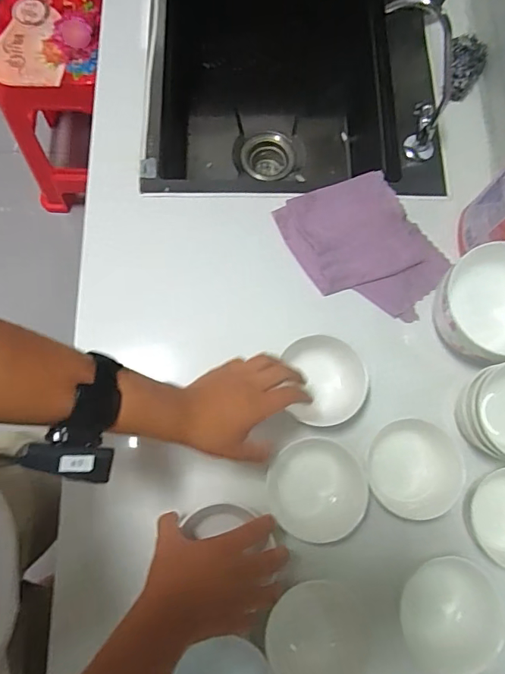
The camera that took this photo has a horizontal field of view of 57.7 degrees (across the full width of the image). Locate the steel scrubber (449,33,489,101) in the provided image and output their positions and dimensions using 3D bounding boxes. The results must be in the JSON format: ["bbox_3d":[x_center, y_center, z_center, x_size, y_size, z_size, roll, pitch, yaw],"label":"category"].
[{"bbox_3d":[0.317,-0.402,0.688,0.062,0.040,0.079,22,77,3],"label":"steel scrubber"}]

